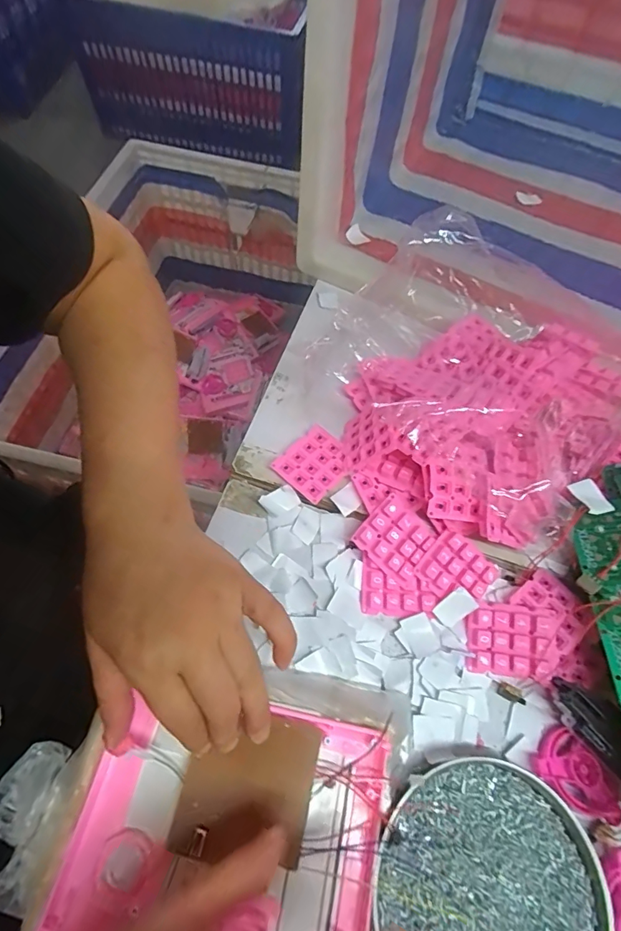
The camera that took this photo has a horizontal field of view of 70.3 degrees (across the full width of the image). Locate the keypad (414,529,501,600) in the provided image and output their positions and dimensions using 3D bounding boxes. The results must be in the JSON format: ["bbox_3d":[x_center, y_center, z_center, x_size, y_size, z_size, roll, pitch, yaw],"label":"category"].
[{"bbox_3d":[0.114,0.083,0.342,0.057,0.008,0.046,39,79,-9],"label":"keypad"}]

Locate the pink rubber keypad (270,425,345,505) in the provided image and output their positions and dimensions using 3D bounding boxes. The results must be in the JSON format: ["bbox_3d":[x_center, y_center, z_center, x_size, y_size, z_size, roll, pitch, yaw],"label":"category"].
[{"bbox_3d":[0.004,-0.002,0.373,0.049,0.011,0.058,39,67,16],"label":"pink rubber keypad"}]

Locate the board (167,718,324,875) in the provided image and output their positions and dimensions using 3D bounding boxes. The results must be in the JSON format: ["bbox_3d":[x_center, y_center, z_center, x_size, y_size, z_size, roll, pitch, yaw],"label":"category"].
[{"bbox_3d":[-0.036,0.185,0.254,0.072,0.009,0.070,9,53,7],"label":"board"}]

